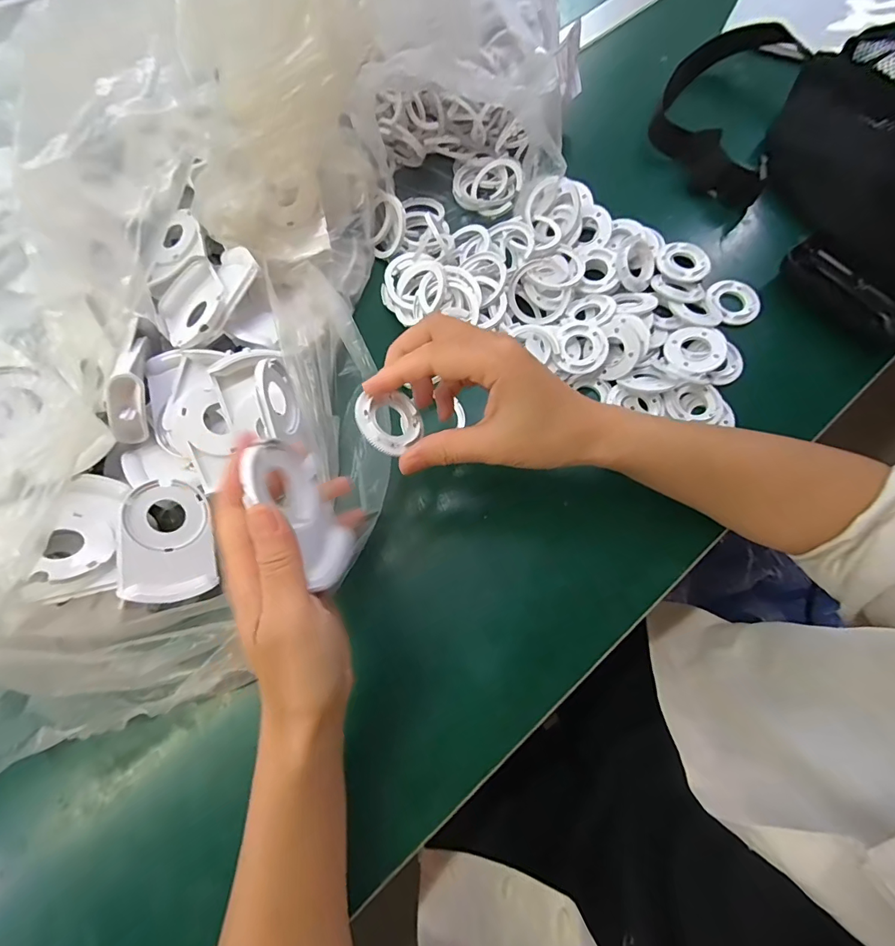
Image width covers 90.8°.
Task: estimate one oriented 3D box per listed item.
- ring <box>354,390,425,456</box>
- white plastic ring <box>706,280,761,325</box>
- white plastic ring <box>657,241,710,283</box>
[{"bbox_3d":[-0.034,-0.032,0.260,0.038,0.007,0.041,16,62,-32],"label":"ring"},{"bbox_3d":[0.251,-0.150,0.385,0.041,0.008,0.043,-1,71,2],"label":"white plastic ring"},{"bbox_3d":[0.206,-0.185,0.385,0.043,0.006,0.040,-1,71,2],"label":"white plastic ring"}]

